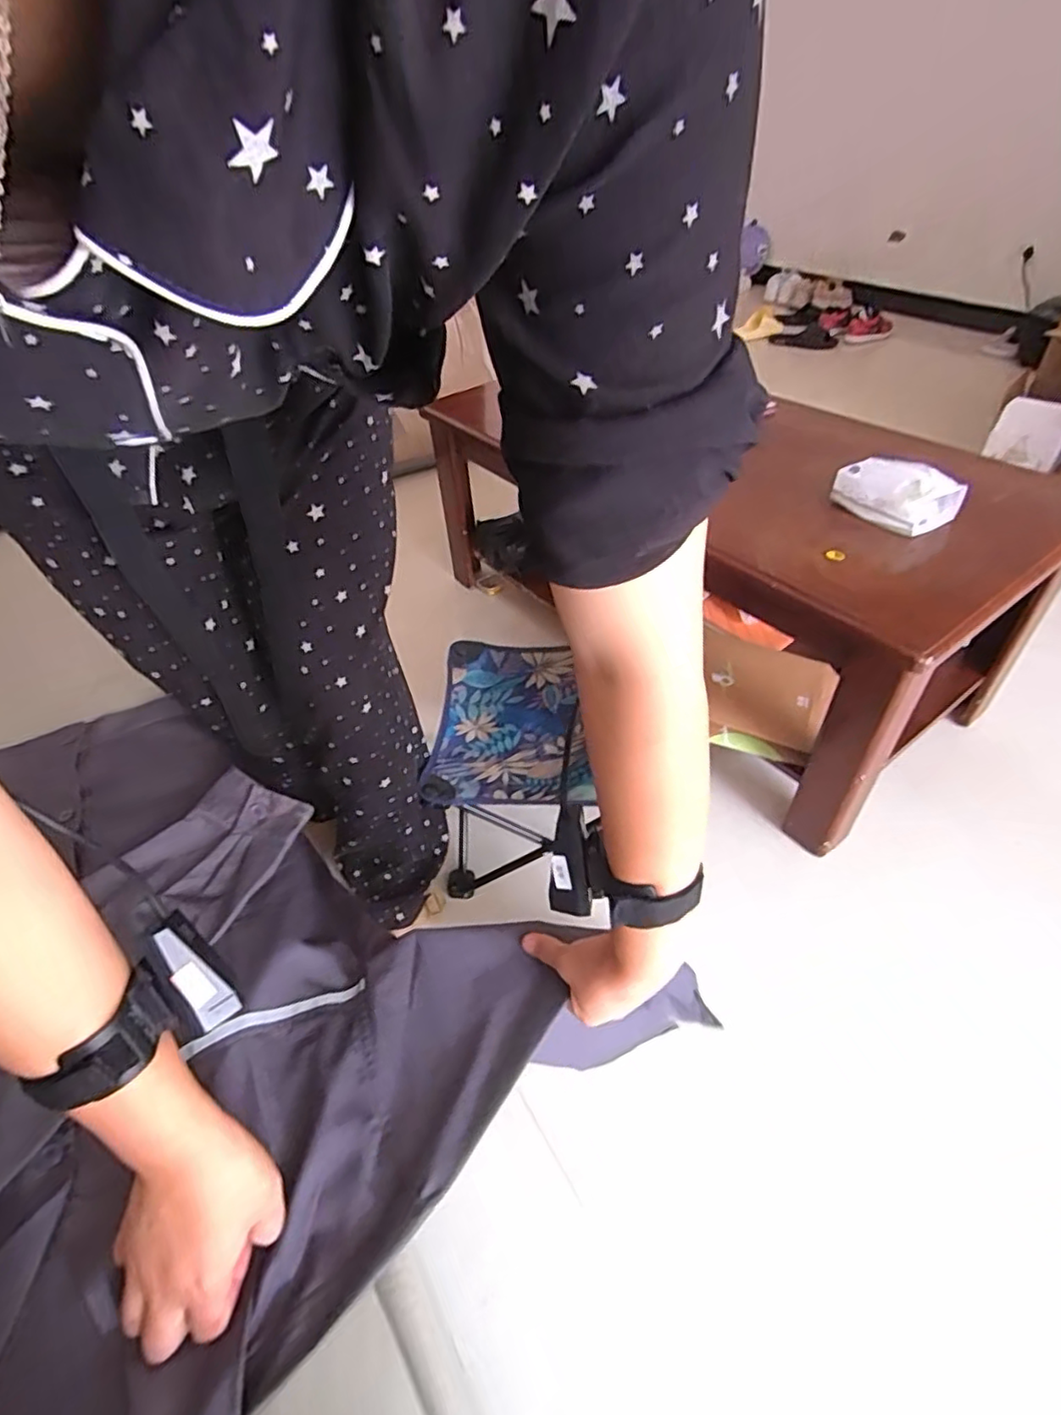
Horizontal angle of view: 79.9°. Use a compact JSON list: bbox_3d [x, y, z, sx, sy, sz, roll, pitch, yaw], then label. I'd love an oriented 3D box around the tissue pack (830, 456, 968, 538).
[{"bbox_3d":[0.503,-0.296,0.870,0.063,0.074,0.147,-34,54,-23],"label":"tissue pack"}]

